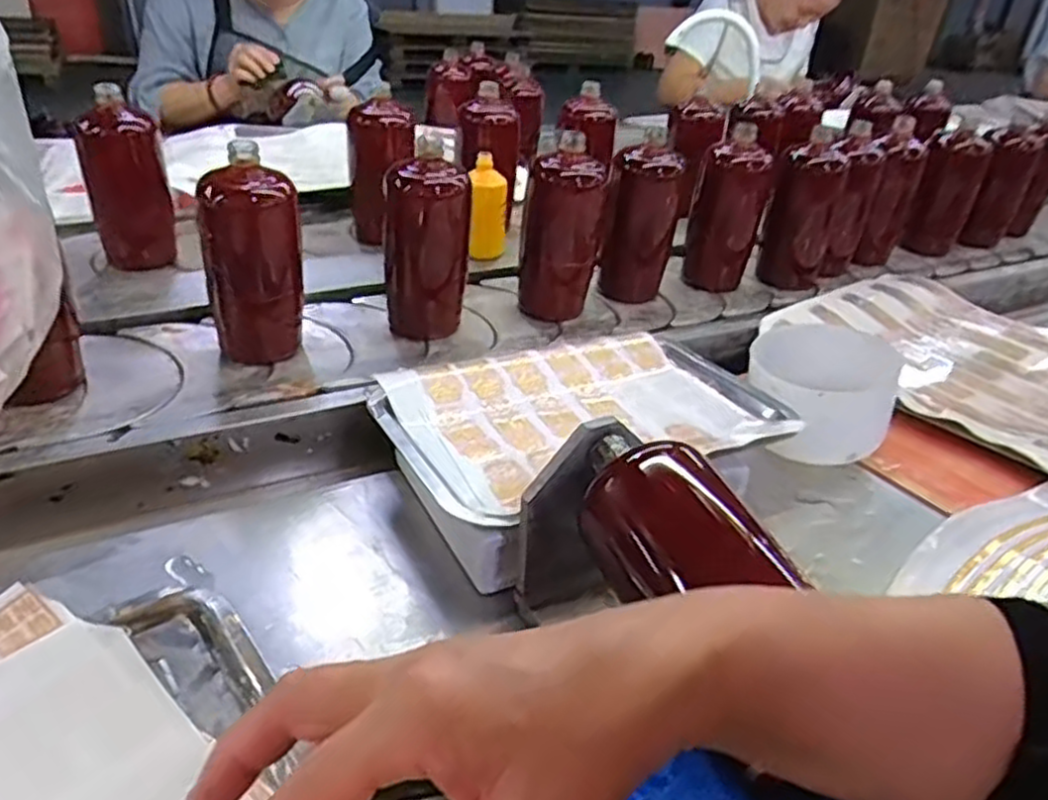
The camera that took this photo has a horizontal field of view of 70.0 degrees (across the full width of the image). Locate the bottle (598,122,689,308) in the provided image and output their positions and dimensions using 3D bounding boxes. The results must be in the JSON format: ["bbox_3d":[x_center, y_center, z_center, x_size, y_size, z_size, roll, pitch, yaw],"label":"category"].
[{"bbox_3d":[0.141,-0.217,0.896,0.072,0.188,0.084,17,35,15],"label":"bottle"}]

